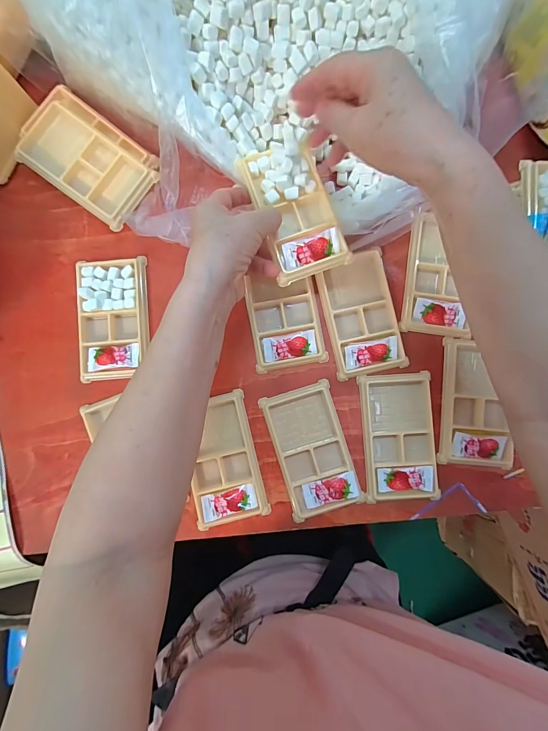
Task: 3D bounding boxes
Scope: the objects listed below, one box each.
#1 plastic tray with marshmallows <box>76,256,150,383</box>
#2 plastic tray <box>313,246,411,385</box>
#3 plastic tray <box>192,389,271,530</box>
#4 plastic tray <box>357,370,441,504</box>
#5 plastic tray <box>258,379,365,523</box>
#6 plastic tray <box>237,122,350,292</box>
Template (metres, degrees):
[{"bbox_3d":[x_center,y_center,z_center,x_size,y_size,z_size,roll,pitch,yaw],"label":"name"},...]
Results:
[{"bbox_3d":[-0.180,-0.053,0.373,0.076,0.016,0.132,-5,87,0],"label":"plastic tray with marshmallows"},{"bbox_3d":[0.098,-0.057,0.369,0.080,0.012,0.133,-12,87,0],"label":"plastic tray"},{"bbox_3d":[-0.057,0.103,0.362,0.075,0.011,0.134,-14,87,0],"label":"plastic tray"},{"bbox_3d":[0.137,0.078,0.361,0.076,0.010,0.135,-4,87,1],"label":"plastic tray"},{"bbox_3d":[0.042,0.092,0.362,0.076,0.010,0.136,-17,87,0],"label":"plastic tray"},{"bbox_3d":[0.020,-0.157,0.333,0.074,0.024,0.135,-21,87,-1],"label":"plastic tray"}]

